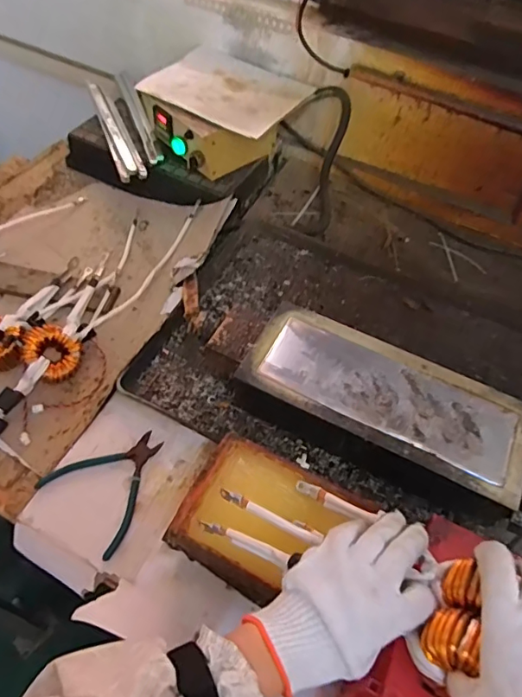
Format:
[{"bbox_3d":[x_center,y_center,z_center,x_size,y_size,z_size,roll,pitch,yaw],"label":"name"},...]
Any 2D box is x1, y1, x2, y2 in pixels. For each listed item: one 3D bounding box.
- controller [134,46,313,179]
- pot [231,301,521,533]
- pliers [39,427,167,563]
[{"bbox_3d":[-0.070,-0.415,0.908,0.251,0.096,0.224,31,58,18],"label":"controller"},{"bbox_3d":[0.141,0.082,0.637,0.342,0.093,0.164,23,56,13],"label":"pot"},{"bbox_3d":[-0.170,0.157,0.609,0.124,0.008,0.133,39,60,22],"label":"pliers"}]

